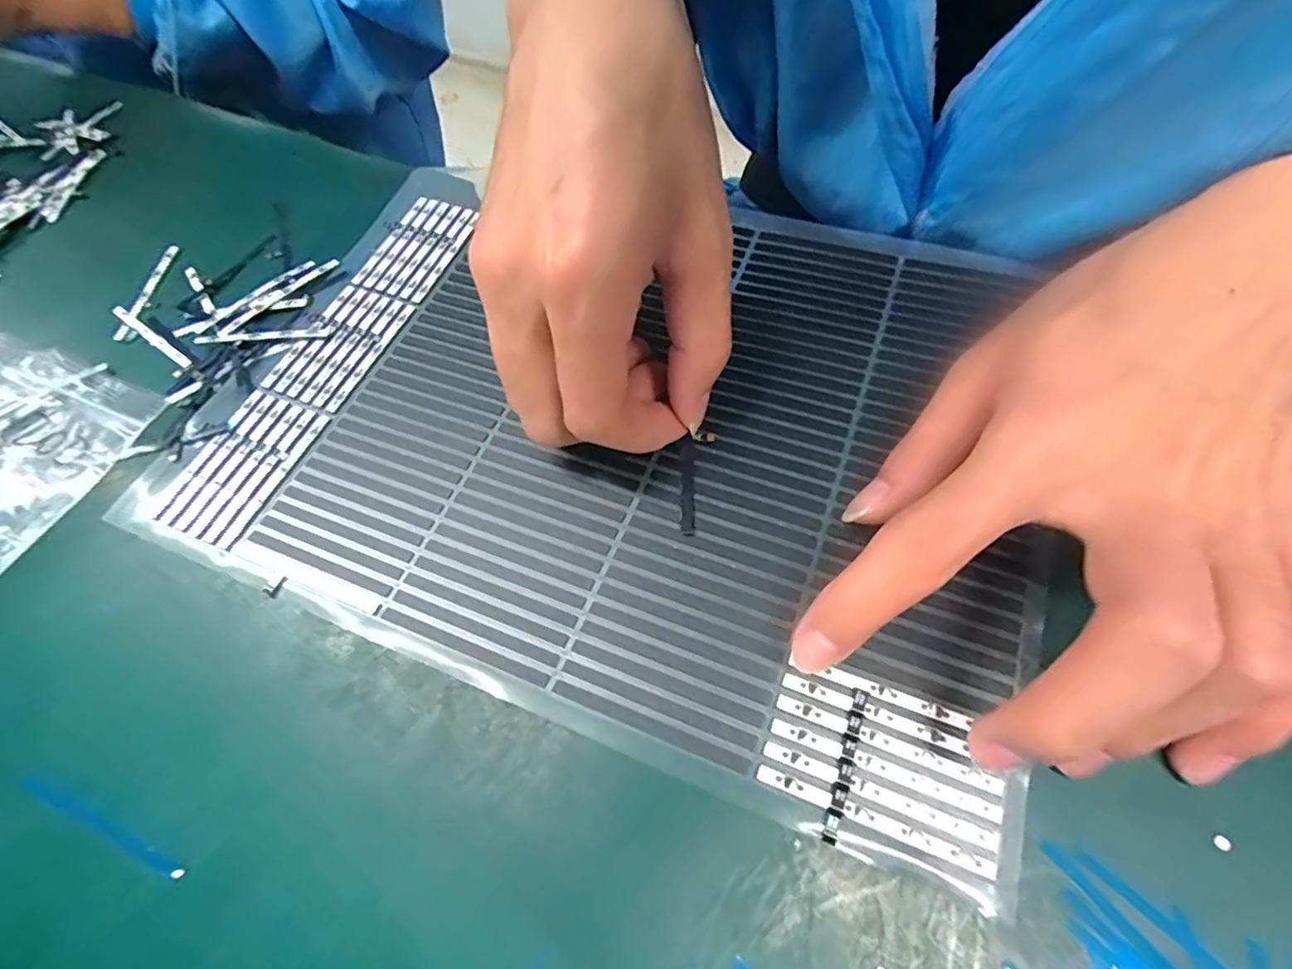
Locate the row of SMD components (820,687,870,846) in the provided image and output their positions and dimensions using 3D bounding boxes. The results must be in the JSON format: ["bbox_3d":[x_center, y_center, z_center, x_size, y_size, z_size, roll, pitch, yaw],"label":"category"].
[{"bbox_3d":[0.054,0.075,0.160,0.004,0.004,0.040,18,62,13],"label":"row of SMD components"}]

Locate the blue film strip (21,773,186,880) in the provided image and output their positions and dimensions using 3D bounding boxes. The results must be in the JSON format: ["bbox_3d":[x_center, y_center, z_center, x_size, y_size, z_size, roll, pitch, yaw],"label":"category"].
[{"bbox_3d":[-0.156,0.097,0.168,0.063,0.004,0.004,17,65,14],"label":"blue film strip"}]

